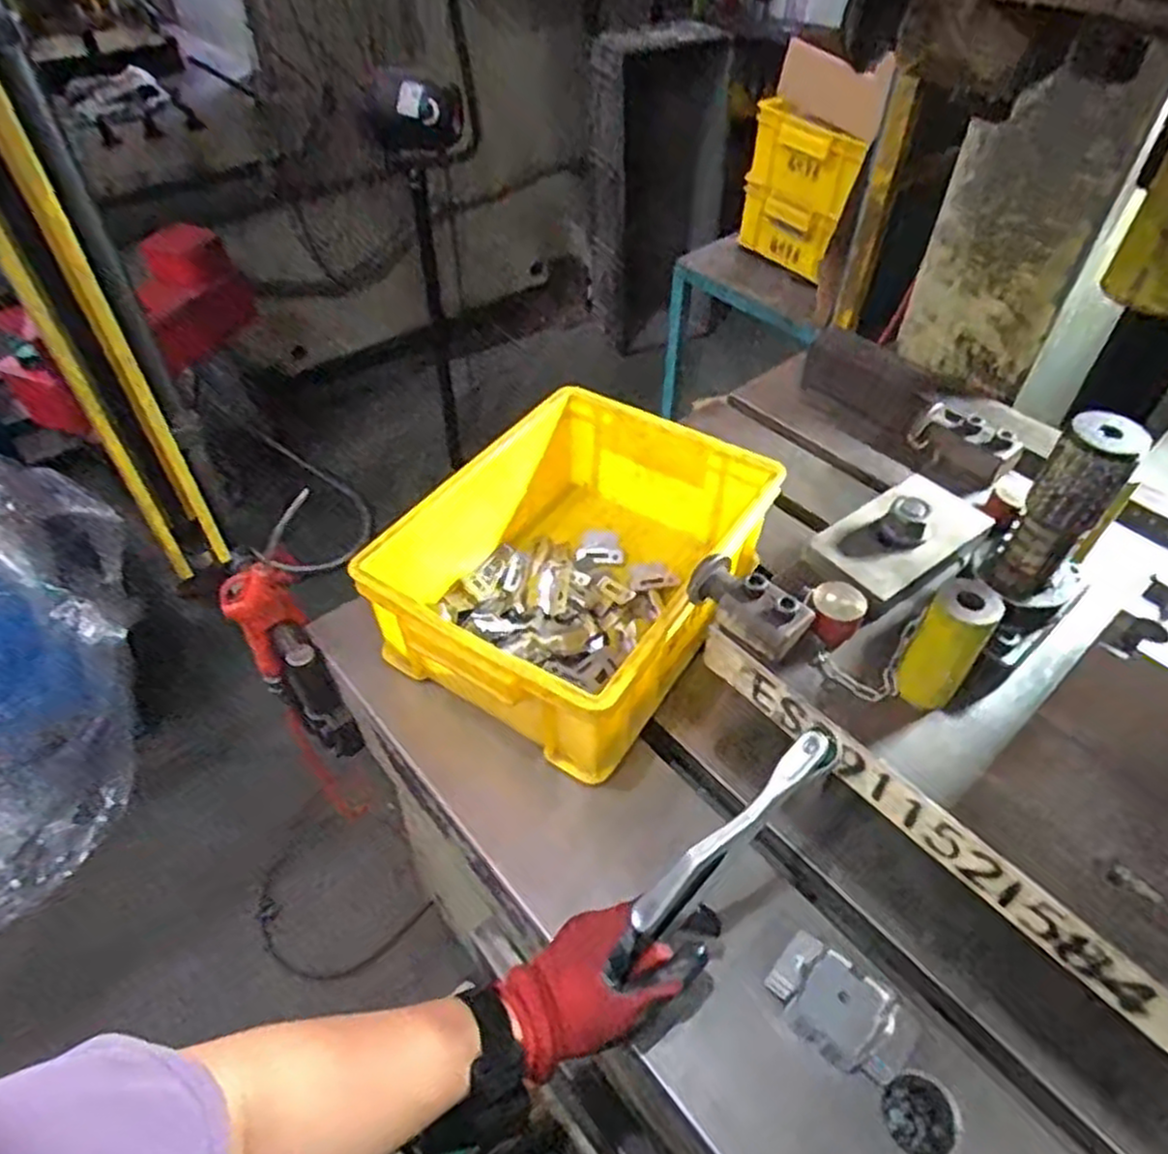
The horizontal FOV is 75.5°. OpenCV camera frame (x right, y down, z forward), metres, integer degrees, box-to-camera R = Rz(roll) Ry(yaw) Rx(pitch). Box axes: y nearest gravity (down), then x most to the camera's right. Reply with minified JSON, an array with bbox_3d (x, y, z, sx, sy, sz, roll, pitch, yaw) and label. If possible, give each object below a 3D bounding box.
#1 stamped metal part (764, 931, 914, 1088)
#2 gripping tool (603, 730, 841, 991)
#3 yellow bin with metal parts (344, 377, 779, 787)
[{"bbox_3d":[0.170,0.288,0.505,0.092,0.034,0.058,34,55,27],"label":"stamped metal part"},{"bbox_3d":[0.087,0.174,0.478,0.200,0.032,0.023,-50,56,8],"label":"gripping tool"},{"bbox_3d":[-0.003,-0.012,0.715,0.261,0.130,0.348,23,51,20],"label":"yellow bin with metal parts"}]

